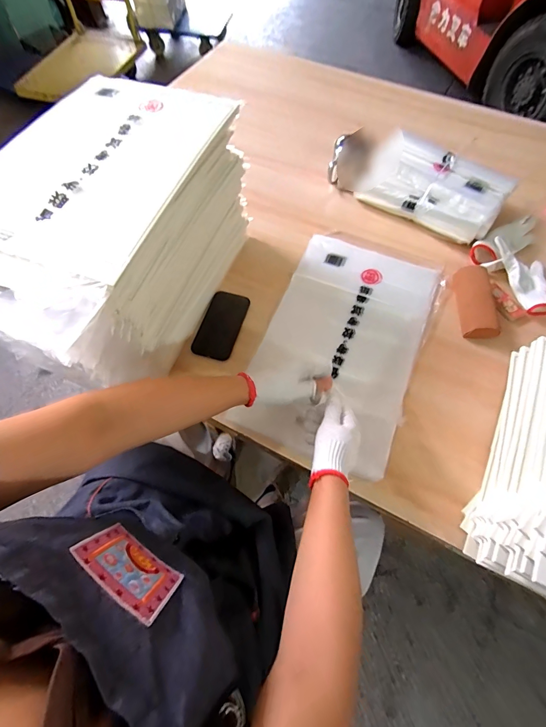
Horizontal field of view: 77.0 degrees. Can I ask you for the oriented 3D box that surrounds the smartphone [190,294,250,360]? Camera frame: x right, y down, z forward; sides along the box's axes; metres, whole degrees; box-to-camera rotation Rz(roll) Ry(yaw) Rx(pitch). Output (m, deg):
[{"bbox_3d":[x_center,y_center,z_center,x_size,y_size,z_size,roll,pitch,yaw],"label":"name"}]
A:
[{"bbox_3d":[-0.104,-0.078,0.691,0.077,0.014,0.153,14,65,7],"label":"smartphone"}]

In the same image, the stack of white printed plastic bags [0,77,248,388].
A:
[{"bbox_3d":[-0.255,-0.198,0.579,0.260,0.284,0.451,18,65,9],"label":"stack of white printed plastic bags"}]

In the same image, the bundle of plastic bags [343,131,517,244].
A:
[{"bbox_3d":[0.331,-0.416,0.785,0.365,0.124,0.162,26,67,12],"label":"bundle of plastic bags"}]

